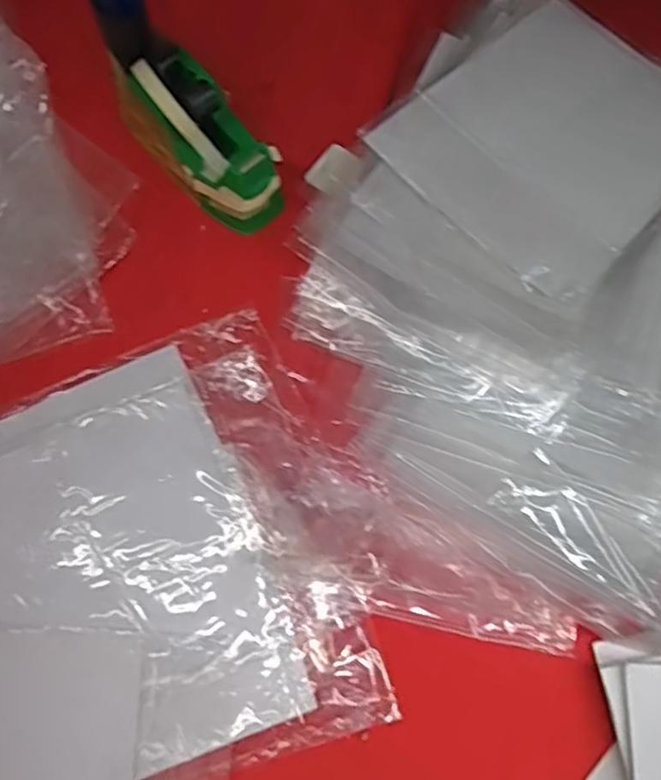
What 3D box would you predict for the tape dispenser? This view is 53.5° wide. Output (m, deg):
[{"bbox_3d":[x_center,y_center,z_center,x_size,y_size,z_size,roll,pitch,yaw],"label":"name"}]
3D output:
[{"bbox_3d":[-0.110,-0.217,0.556,0.067,0.084,0.158,-40,79,-13],"label":"tape dispenser"}]

